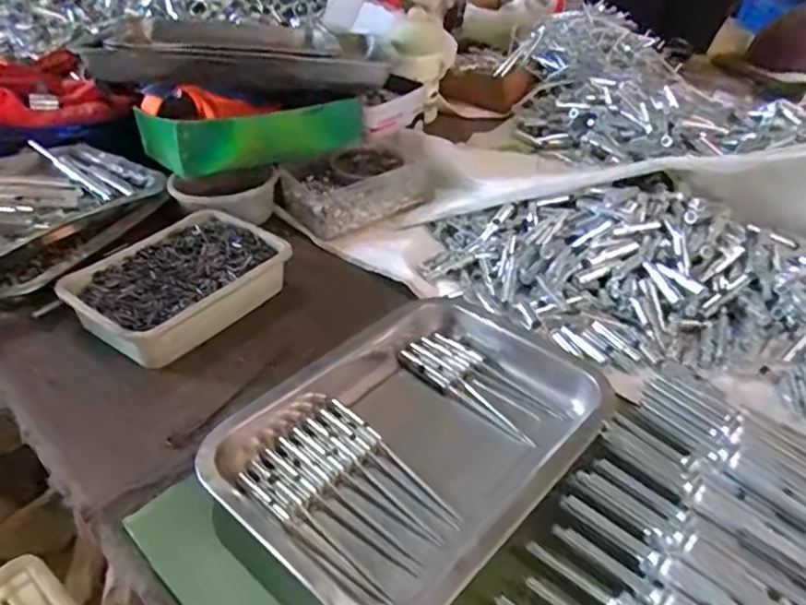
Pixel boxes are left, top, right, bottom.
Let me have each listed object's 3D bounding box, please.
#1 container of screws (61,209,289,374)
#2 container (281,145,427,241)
[{"bbox_3d":[-0.202,-0.018,0.583,0.122,0.044,0.183,26,45,27],"label":"container of screws"},{"bbox_3d":[-0.060,-0.130,0.715,0.145,0.048,0.103,-26,46,-29],"label":"container"}]

